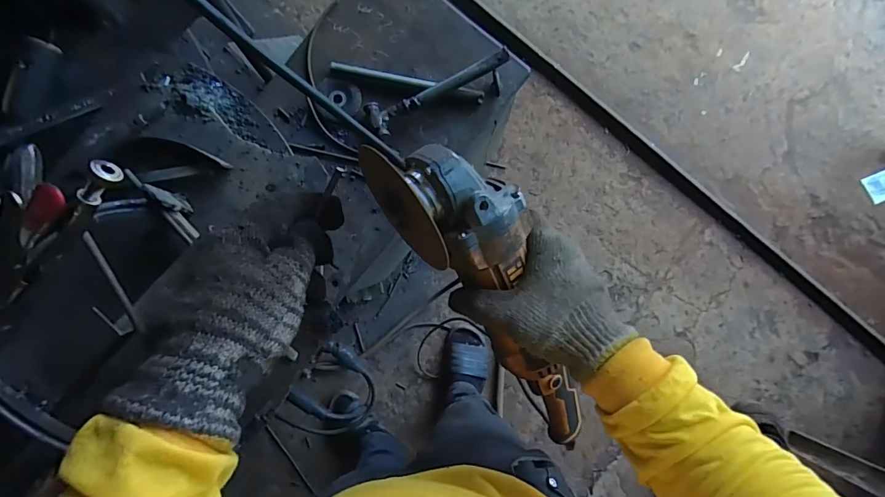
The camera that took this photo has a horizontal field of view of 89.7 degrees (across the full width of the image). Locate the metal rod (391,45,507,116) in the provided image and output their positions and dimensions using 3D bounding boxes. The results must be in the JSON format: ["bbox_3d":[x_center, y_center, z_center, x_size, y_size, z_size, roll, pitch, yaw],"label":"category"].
[{"bbox_3d":[0.008,-0.252,0.678,0.198,0.016,0.021,-24,82,9],"label":"metal rod"}]

